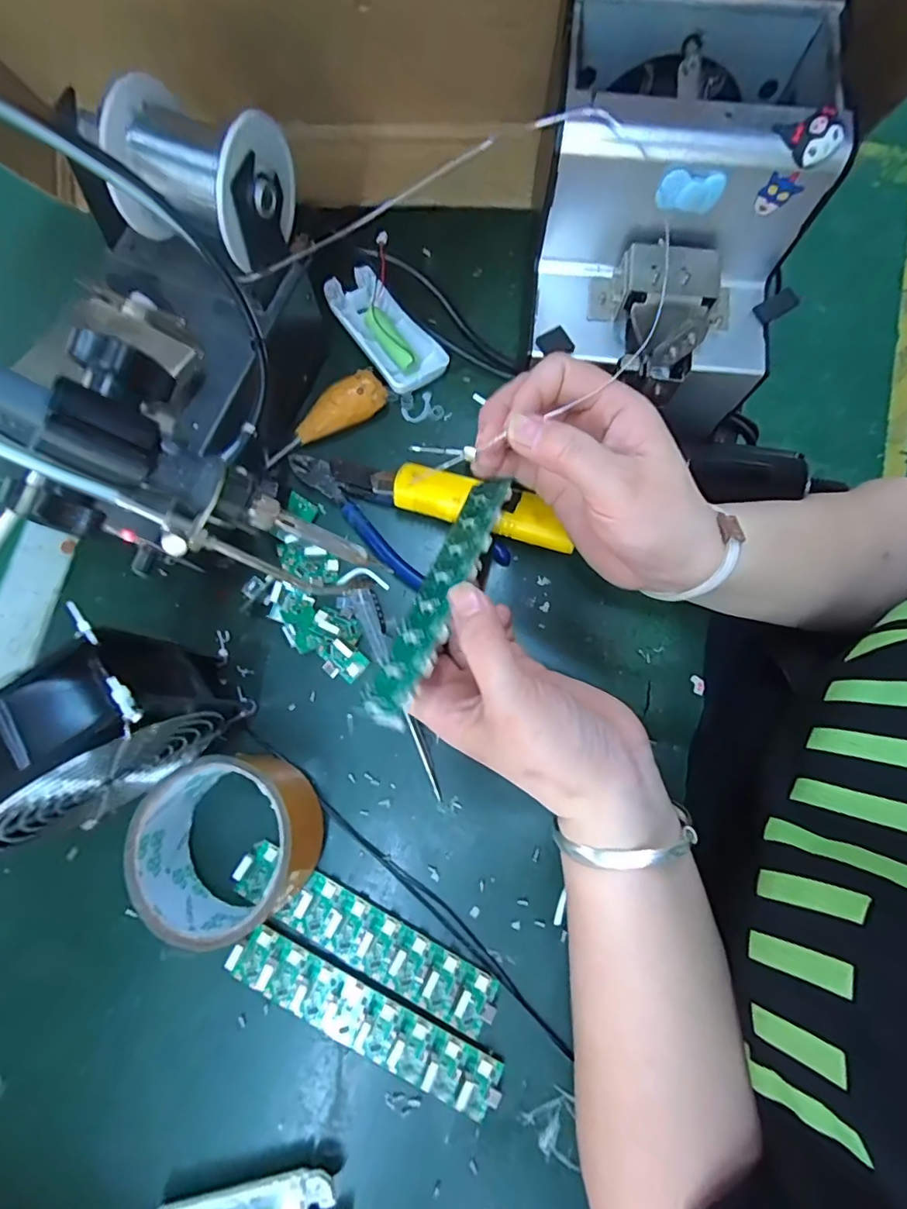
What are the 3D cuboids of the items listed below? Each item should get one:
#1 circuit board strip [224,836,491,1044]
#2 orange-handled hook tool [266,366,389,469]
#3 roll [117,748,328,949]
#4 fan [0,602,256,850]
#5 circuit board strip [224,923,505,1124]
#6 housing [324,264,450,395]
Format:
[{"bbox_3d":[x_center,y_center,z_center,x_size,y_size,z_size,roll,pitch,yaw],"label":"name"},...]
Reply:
[{"bbox_3d":[-0.050,0.187,0.297,0.157,0.017,0.033,28,81,6],"label":"circuit board strip"},{"bbox_3d":[-0.084,-0.118,0.346,0.088,0.027,0.021,-33,80,-5],"label":"orange-handled hook tool"},{"bbox_3d":[-0.124,0.127,0.291,0.090,0.054,0.085,0,79,1],"label":"roll"},{"bbox_3d":[-0.182,0.070,0.269,0.117,0.120,0.056,-36,80,-5],"label":"fan"},{"bbox_3d":[-0.049,0.227,0.290,0.158,0.012,0.030,26,81,6],"label":"circuit board strip"},{"bbox_3d":[-0.046,-0.186,0.361,0.046,0.020,0.093,-36,81,-5],"label":"housing"}]

